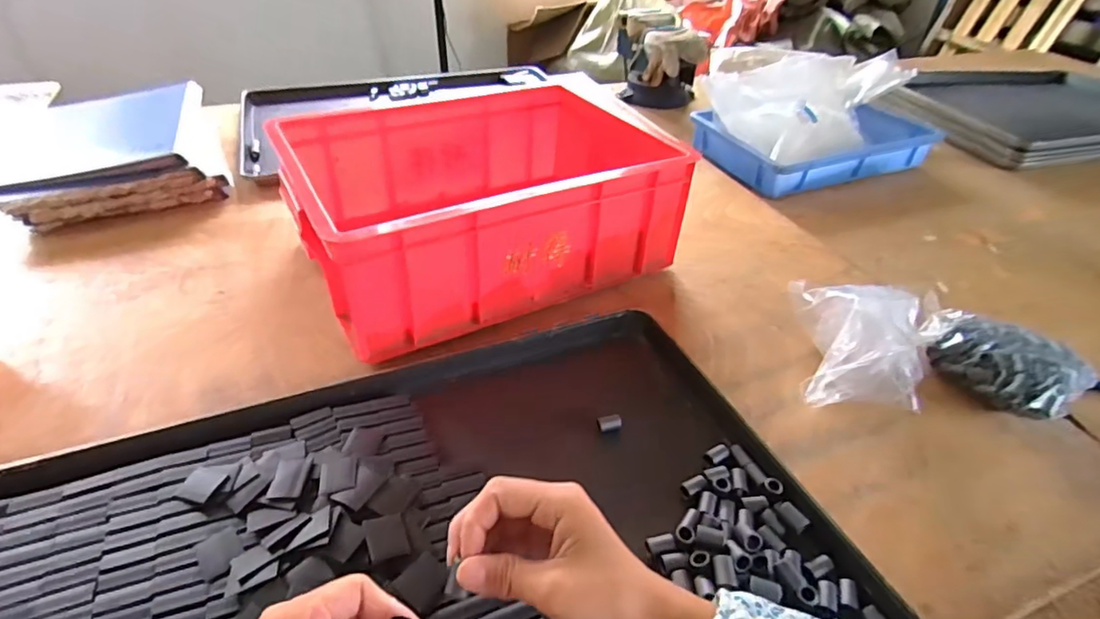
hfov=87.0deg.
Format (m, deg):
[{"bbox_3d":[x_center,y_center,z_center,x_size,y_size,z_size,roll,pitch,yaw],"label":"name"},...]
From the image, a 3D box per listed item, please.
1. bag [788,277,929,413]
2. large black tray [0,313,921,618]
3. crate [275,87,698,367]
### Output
[{"bbox_3d":[0.309,0.027,0.573,0.119,0.081,0.153,11,39,10],"label":"bag"},{"bbox_3d":[-0.092,0.180,0.392,0.589,0.030,0.398,-13,41,-19],"label":"large black tray"},{"bbox_3d":[-0.068,-0.133,0.694,0.411,0.148,0.283,-18,42,-24],"label":"crate"}]

